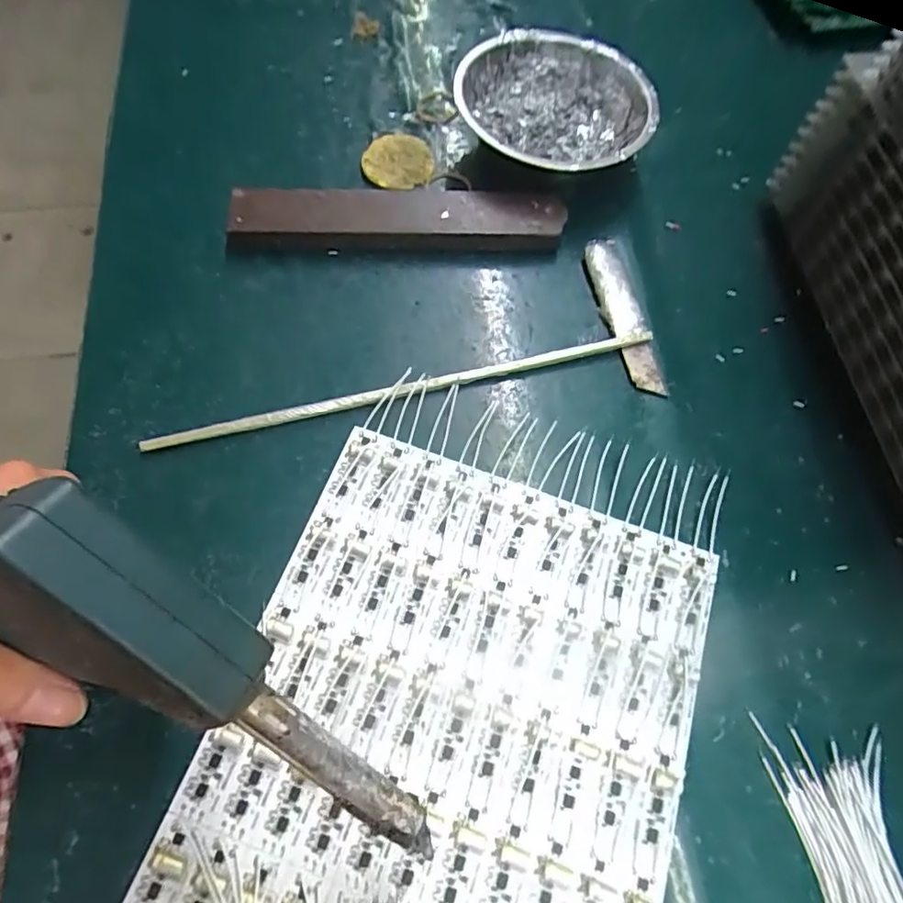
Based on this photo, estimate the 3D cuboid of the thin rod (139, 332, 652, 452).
[{"bbox_3d":[-0.023,-0.034,0.305,0.275,0.007,0.011,-11,68,-7],"label":"thin rod"}]

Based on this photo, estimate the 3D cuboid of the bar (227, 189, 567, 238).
[{"bbox_3d":[-0.033,-0.144,0.345,0.198,0.017,0.037,-1,67,-3],"label":"bar"}]

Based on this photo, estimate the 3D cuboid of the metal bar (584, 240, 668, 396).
[{"bbox_3d":[0.100,-0.080,0.327,0.021,0.011,0.099,-12,68,-7],"label":"metal bar"}]

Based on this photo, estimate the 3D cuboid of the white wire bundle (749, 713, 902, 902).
[{"bbox_3d":[0.167,0.180,0.228,0.051,0.008,0.122,-2,67,-3],"label":"white wire bundle"}]

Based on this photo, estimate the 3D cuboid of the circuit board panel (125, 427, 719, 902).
[{"bbox_3d":[0.002,0.117,0.244,0.191,0.005,0.224,19,68,6],"label":"circuit board panel"}]

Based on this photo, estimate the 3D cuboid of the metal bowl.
[{"bbox_3d":[0.067,-0.219,0.365,0.115,0.041,0.115,1,66,-2],"label":"metal bowl"}]

